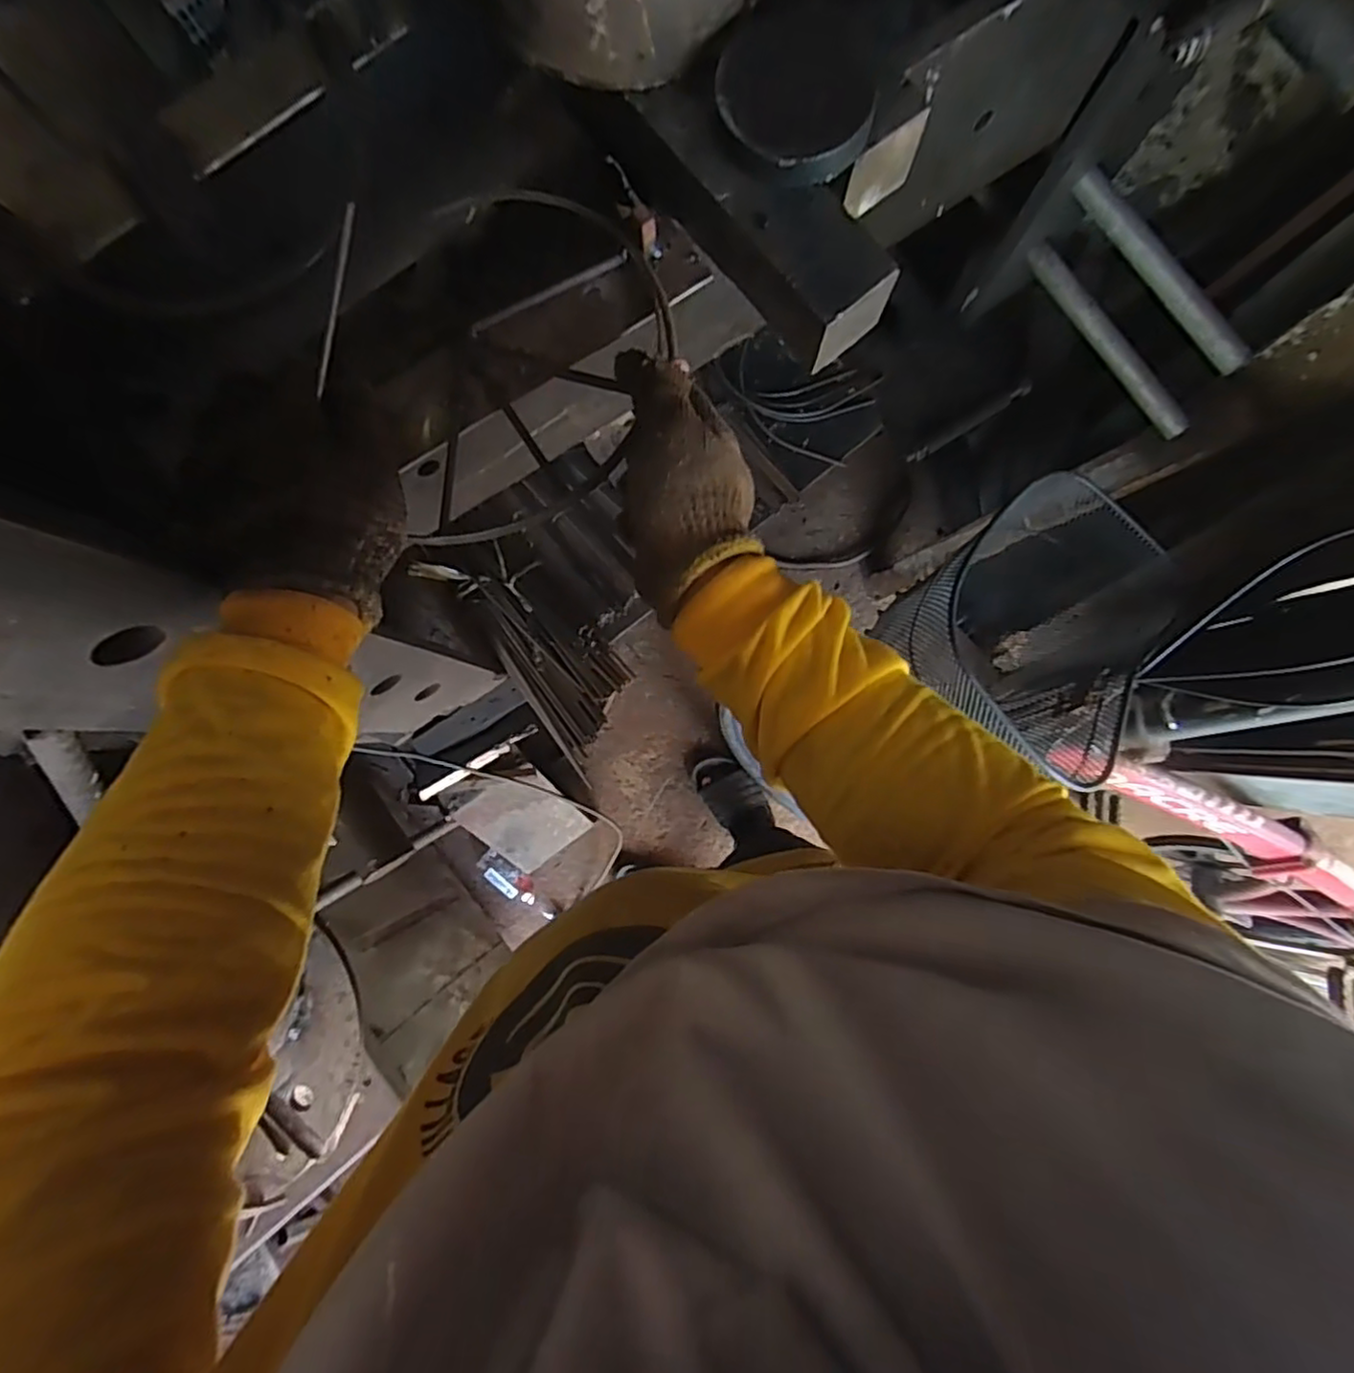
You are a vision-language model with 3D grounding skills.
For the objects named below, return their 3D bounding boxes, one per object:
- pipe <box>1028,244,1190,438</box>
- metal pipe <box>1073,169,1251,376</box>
[{"bbox_3d":[0.463,-0.371,0.725,0.019,0.023,0.250,-33,85,0],"label":"pipe"},{"bbox_3d":[0.456,-0.390,0.635,0.026,0.024,0.229,-34,85,0],"label":"metal pipe"}]

